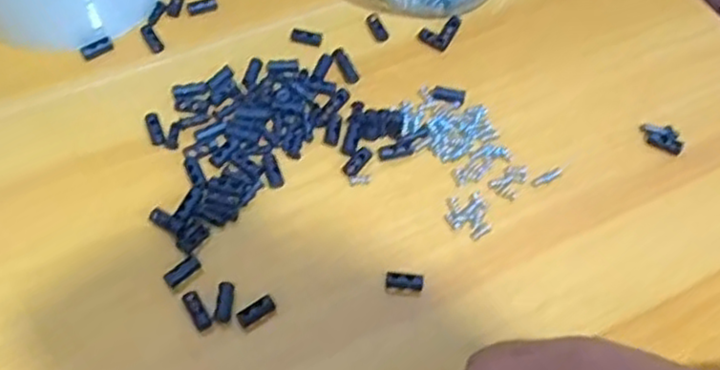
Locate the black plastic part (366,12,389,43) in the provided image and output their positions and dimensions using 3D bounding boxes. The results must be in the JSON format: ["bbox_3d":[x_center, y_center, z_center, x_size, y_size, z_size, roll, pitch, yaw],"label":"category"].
[{"bbox_3d":[0.011,-0.097,0.424,0.009,0.004,0.021,-22,62,-14],"label":"black plastic part"}]

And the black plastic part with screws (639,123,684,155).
[{"bbox_3d":[0.170,-0.028,0.389,0.025,0.004,0.015,31,61,14],"label":"black plastic part with screws"}]

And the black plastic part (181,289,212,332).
[{"bbox_3d":[-0.076,0.058,0.321,0.008,0.004,0.020,-27,64,-19],"label":"black plastic part"}]

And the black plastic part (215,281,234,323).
[{"bbox_3d":[-0.063,0.055,0.324,0.007,0.004,0.019,4,73,0],"label":"black plastic part"}]

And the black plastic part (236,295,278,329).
[{"bbox_3d":[-0.048,0.059,0.321,0.018,0.008,0.008,-25,63,-18],"label":"black plastic part"}]

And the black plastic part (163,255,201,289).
[{"bbox_3d":[-0.085,0.041,0.330,0.018,0.006,0.007,-39,68,-22],"label":"black plastic part"}]

